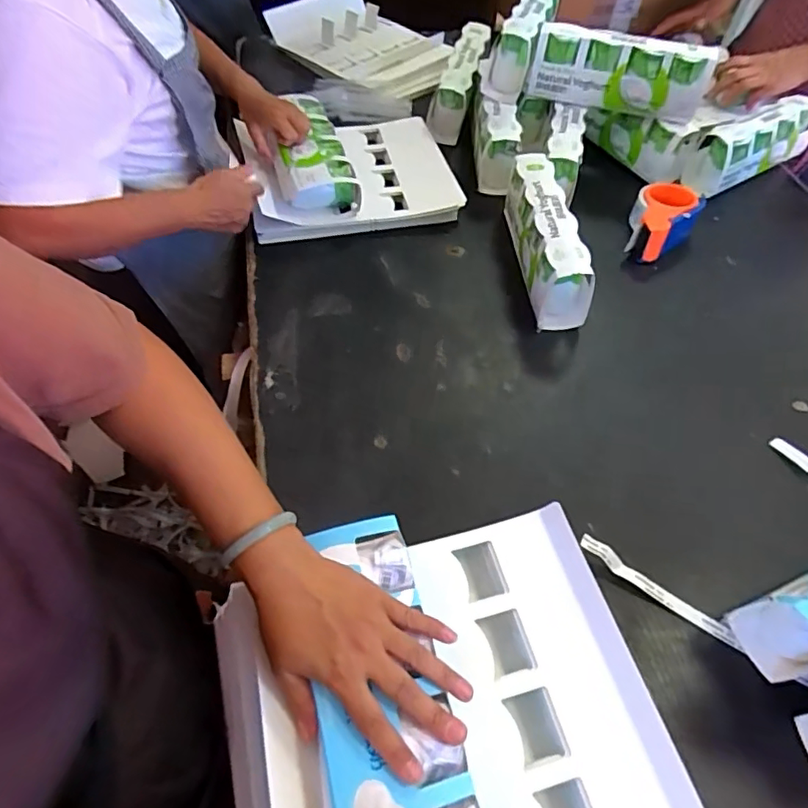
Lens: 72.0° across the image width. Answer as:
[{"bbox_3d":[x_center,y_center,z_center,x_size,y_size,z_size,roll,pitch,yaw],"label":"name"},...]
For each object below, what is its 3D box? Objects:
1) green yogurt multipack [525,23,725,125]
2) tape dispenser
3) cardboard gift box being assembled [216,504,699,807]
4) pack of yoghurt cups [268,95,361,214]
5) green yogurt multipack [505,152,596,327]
[{"bbox_3d":[0.345,-0.527,0.898,0.276,0.105,0.062,12,55,5],"label":"green yogurt multipack"},{"bbox_3d":[0.404,-0.291,0.882,0.097,0.059,0.153,31,59,17],"label":"tape dispenser"},{"bbox_3d":[0.027,0.223,0.431,0.314,0.081,0.282,-12,57,-10],"label":"cardboard gift box being assembled"},{"bbox_3d":[-0.160,-0.408,0.896,0.116,0.057,0.264,-14,57,-13],"label":"pack of yoghurt cups"},{"bbox_3d":[0.201,-0.243,0.810,0.069,0.105,0.271,-4,55,-6],"label":"green yogurt multipack"}]

